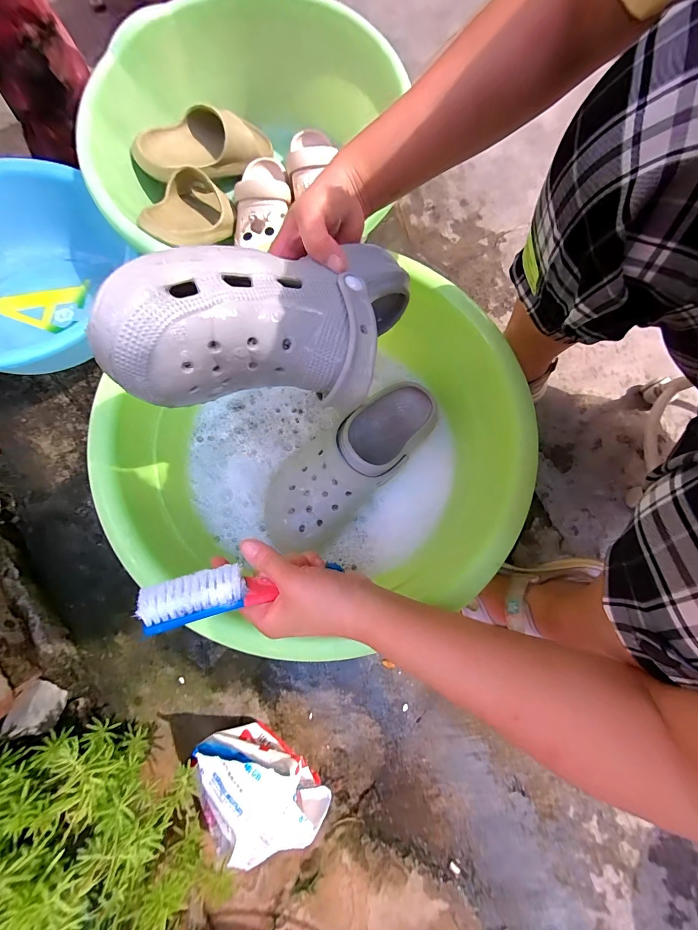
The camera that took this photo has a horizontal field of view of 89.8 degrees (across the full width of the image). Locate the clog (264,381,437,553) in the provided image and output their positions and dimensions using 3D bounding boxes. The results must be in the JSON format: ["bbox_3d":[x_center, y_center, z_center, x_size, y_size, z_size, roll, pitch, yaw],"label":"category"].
[{"bbox_3d":[0.003,-0.010,0.439,0.265,0.078,0.108,-39,78,-13],"label":"clog"}]

